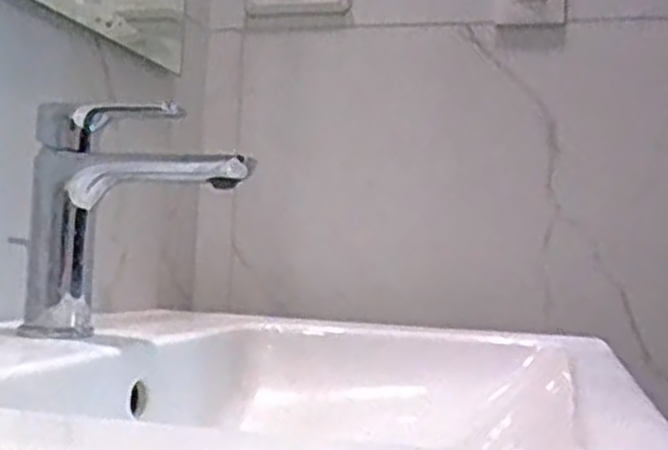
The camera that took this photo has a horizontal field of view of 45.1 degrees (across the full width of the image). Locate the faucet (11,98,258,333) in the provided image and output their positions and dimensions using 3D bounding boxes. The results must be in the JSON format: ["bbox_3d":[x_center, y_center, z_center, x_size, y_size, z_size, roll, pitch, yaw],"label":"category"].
[{"bbox_3d":[-0.130,-0.003,0.539,0.146,0.153,0.057,2,-2,22],"label":"faucet"}]

